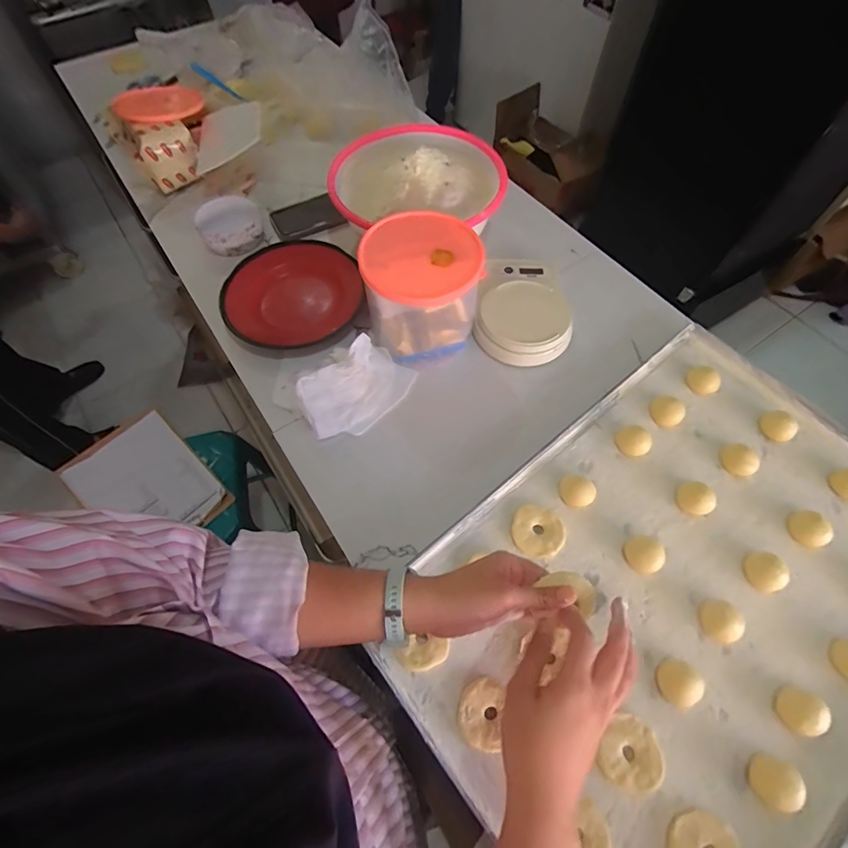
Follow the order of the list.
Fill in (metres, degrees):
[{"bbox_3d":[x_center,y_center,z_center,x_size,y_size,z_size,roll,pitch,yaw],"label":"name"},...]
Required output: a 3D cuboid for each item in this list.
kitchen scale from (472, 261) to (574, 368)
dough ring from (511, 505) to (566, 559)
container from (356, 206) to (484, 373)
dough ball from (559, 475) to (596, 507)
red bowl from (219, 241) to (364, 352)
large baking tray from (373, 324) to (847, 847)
[{"bbox_3d":[0.148,-0.173,0.649,0.136,0.045,0.185,8,62,5],"label":"kitchen scale"},{"bbox_3d":[0.131,0.125,0.506,0.059,0.010,0.054,0,61,1],"label":"dough ring"},{"bbox_3d":[-0.003,-0.173,0.591,0.146,0.148,0.134,-6,62,-3],"label":"container"},{"bbox_3d":[0.183,0.081,0.524,0.039,0.022,0.032,8,62,5],"label":"dough ball"},{"bbox_3d":[-0.196,-0.202,0.667,0.200,0.053,0.205,0,61,1],"label":"red bowl"},{"bbox_3d":[0.288,0.172,0.476,0.605,0.022,0.411,-37,67,-17],"label":"large baking tray"}]

